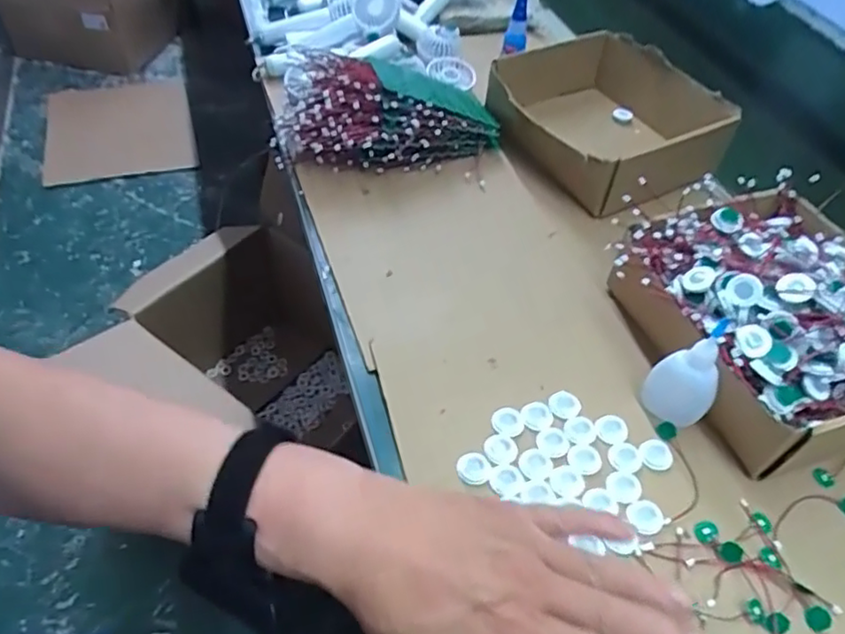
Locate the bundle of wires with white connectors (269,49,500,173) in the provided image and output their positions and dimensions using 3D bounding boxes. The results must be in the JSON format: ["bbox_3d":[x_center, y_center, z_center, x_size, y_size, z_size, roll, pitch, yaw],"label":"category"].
[{"bbox_3d":[-0.037,-0.203,0.637,0.230,0.093,0.097,8,48,2],"label":"bundle of wires with white connectors"}]

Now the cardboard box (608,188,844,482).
[{"bbox_3d":[0.276,-0.004,0.489,0.206,0.098,0.210,-17,52,-19],"label":"cardboard box"}]

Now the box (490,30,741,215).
[{"bbox_3d":[0.194,-0.218,0.681,0.207,0.072,0.218,-23,54,-23],"label":"box"}]

